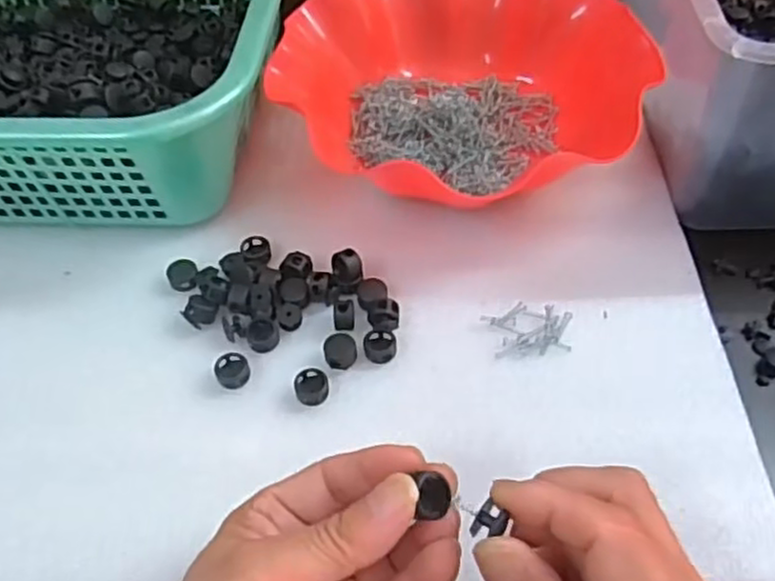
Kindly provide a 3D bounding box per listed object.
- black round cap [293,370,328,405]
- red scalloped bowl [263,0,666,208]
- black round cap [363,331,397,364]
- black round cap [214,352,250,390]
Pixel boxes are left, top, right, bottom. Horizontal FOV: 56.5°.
[{"bbox_3d":[-0.038,0.049,0.365,0.017,0.008,0.019,-9,54,-4],"label":"black round cap"},{"bbox_3d":[0.047,-0.133,0.462,0.204,0.060,0.208,-1,53,1],"label":"red scalloped bowl"},{"bbox_3d":[-0.004,0.030,0.379,0.016,0.006,0.018,2,55,3],"label":"black round cap"},{"bbox_3d":[-0.080,0.041,0.372,0.017,0.008,0.018,-1,53,1],"label":"black round cap"}]

